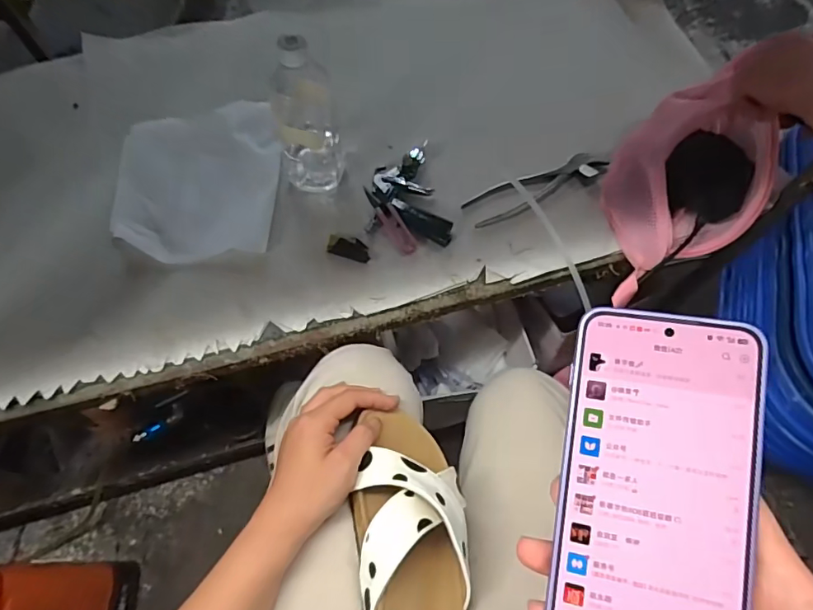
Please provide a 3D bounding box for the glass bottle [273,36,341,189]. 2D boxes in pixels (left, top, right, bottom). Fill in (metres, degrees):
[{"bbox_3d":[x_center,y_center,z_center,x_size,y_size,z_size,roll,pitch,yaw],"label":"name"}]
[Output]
[{"bbox_3d":[-0.114,-0.207,0.548,0.080,0.179,0.068,2,64,0],"label":"glass bottle"}]

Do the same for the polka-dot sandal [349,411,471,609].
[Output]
[{"bbox_3d":[0.013,0.194,0.377,0.096,0.063,0.231,5,62,-21],"label":"polka-dot sandal"}]

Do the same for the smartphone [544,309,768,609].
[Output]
[{"bbox_3d":[0.109,0.085,0.219,0.078,0.004,0.162,7,82,16],"label":"smartphone"}]

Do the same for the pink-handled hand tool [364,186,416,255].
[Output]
[{"bbox_3d":[-0.019,-0.101,0.589,0.023,0.012,0.095,-28,67,-13],"label":"pink-handled hand tool"}]

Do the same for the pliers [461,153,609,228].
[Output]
[{"bbox_3d":[0.160,-0.149,0.616,0.187,0.016,0.056,-25,67,-12],"label":"pliers"}]

